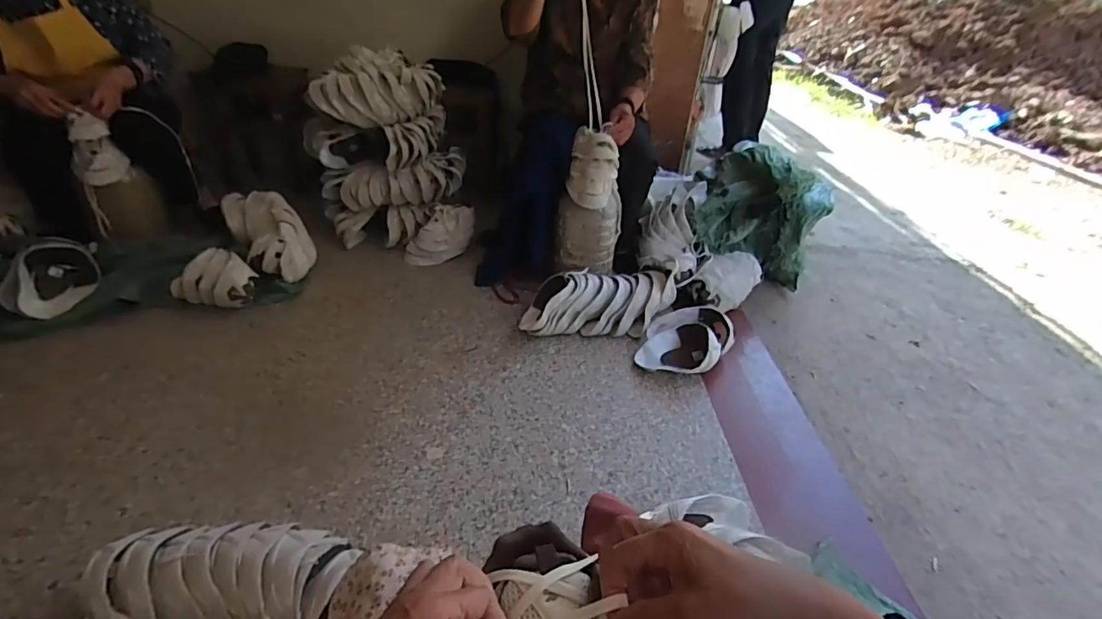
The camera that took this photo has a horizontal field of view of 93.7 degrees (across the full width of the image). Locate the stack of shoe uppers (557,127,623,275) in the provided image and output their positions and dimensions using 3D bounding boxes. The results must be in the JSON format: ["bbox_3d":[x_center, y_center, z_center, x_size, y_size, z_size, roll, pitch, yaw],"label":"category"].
[{"bbox_3d":[0.120,-0.302,1.474,0.174,0.350,0.162,8,35,4],"label":"stack of shoe uppers"}]

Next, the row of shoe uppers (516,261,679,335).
[{"bbox_3d":[0.141,-0.016,1.407,0.436,0.127,0.154,0,35,-8],"label":"row of shoe uppers"}]

